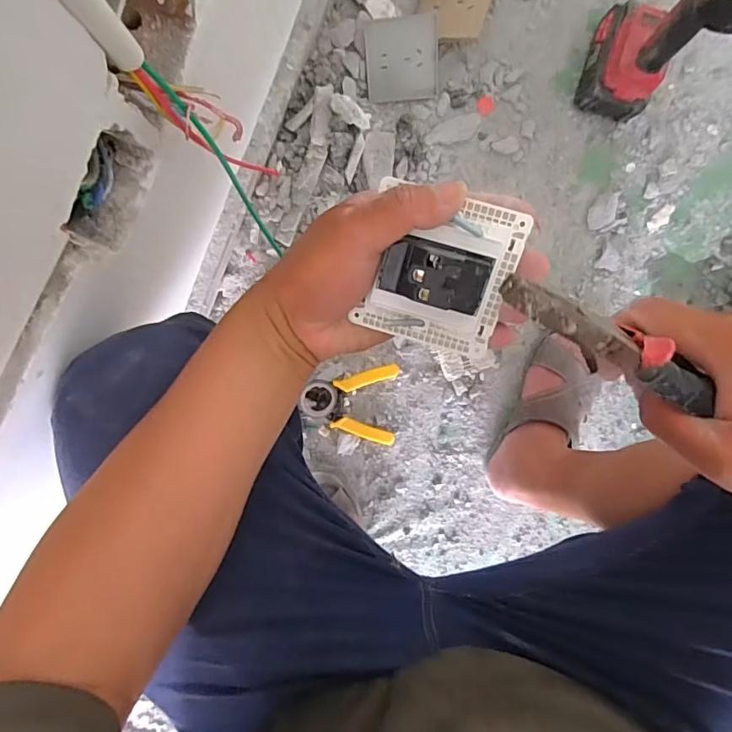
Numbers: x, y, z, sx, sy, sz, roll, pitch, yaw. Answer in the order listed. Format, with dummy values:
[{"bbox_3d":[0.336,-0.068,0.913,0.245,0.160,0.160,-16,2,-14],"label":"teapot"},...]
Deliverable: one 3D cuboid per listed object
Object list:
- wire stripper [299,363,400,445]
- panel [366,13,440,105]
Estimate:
[{"bbox_3d":[-0.022,0.051,0.672,0.128,0.024,0.107,5,99,-5],"label":"wire stripper"},{"bbox_3d":[0.044,-0.365,0.583,0.086,0.005,0.083,-7,123,-3],"label":"panel"}]

